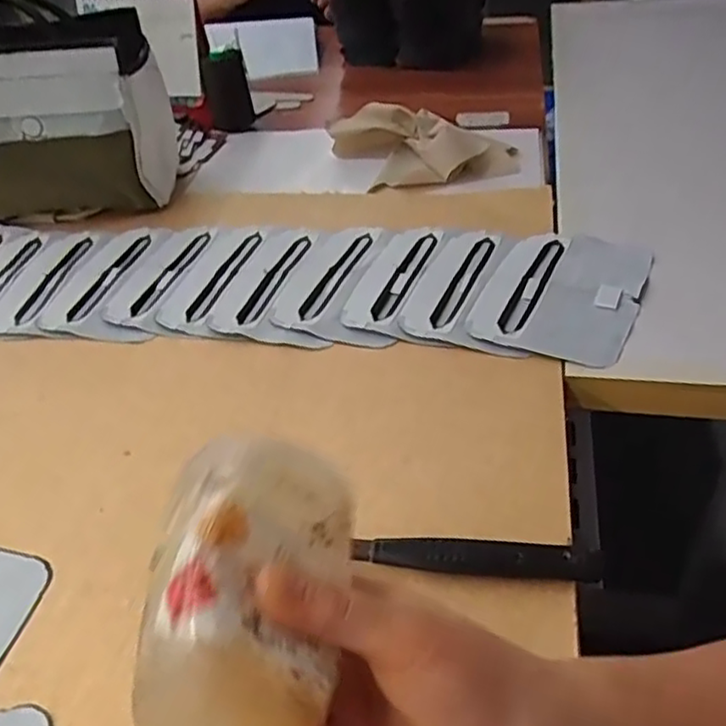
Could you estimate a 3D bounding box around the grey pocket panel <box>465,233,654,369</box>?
[{"bbox_3d":[0.183,-0.068,0.632,0.140,0.020,0.194,14,43,22],"label":"grey pocket panel"}]

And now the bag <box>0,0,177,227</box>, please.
[{"bbox_3d":[-0.353,-0.280,0.777,0.244,0.211,0.129,-7,39,-2],"label":"bag"}]

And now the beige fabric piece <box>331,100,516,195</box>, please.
[{"bbox_3d":[0.078,-0.288,0.875,0.219,0.054,0.155,-10,39,-6],"label":"beige fabric piece"}]

